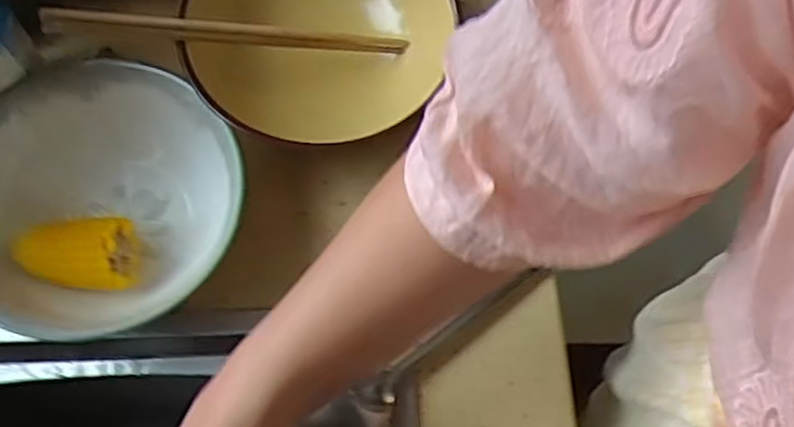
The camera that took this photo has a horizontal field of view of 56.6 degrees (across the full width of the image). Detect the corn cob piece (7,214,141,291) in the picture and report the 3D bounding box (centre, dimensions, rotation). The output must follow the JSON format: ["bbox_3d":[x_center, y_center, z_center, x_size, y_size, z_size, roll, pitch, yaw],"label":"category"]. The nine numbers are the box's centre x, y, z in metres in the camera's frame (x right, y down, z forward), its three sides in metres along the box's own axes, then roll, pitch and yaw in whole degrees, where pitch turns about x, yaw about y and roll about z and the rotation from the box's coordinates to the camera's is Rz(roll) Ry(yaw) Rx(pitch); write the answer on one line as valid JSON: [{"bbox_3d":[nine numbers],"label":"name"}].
[{"bbox_3d":[-0.196,0.025,0.449,0.069,0.038,0.039,2,67,-1],"label":"corn cob piece"}]

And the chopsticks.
[{"bbox_3d":[-0.099,-0.112,0.466,0.227,0.022,0.011,-1,66,-23],"label":"chopsticks"}]

